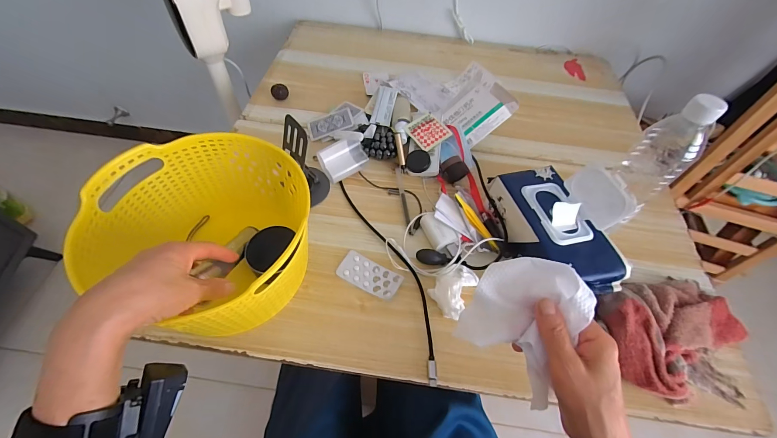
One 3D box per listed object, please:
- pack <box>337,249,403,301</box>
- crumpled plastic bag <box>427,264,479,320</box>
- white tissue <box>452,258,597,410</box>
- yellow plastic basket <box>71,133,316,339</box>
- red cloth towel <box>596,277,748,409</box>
[{"bbox_3d":[-0.026,0.078,0.456,0.087,0.008,0.042,26,59,14],"label":"pack"},{"bbox_3d":[0.087,0.091,0.438,0.047,0.021,0.072,30,60,16],"label":"crumpled plastic bag"},{"bbox_3d":[0.130,0.094,0.317,0.096,0.072,0.109,26,58,13],"label":"white tissue"},{"bbox_3d":[-0.209,0.021,0.407,0.227,0.147,0.220,18,57,8],"label":"yellow plastic basket"},{"bbox_3d":[0.370,0.145,0.409,0.210,0.048,0.155,-9,57,-9],"label":"red cloth towel"}]

